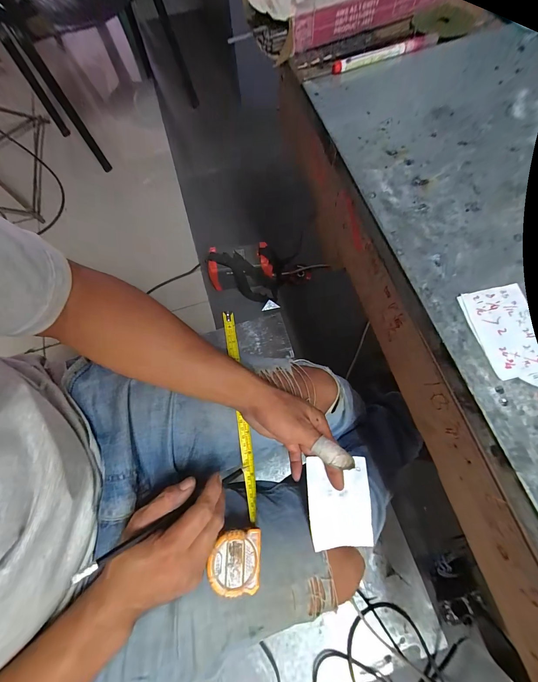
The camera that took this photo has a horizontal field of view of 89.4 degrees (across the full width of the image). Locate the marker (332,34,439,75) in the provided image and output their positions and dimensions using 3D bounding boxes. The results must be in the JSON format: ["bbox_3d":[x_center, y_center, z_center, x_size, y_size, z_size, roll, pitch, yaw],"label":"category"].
[{"bbox_3d":[0.145,-0.358,0.338,0.140,0.012,0.011,-20,74,-4],"label":"marker"}]

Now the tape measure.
[{"bbox_3d":[-0.049,0.120,0.354,0.051,0.041,0.330,-6,66,0],"label":"tape measure"}]

